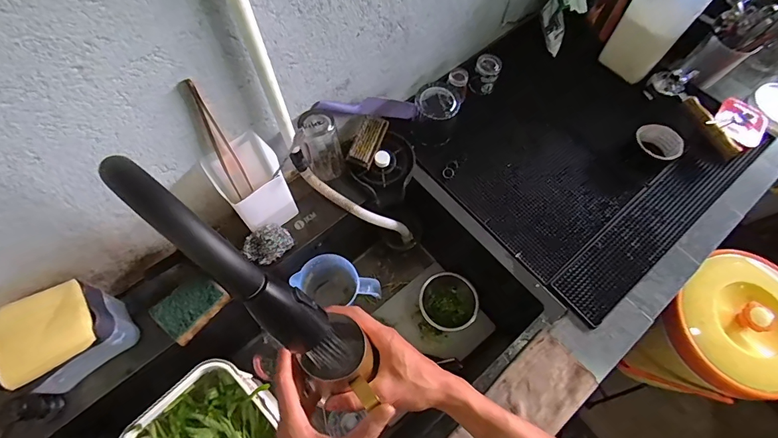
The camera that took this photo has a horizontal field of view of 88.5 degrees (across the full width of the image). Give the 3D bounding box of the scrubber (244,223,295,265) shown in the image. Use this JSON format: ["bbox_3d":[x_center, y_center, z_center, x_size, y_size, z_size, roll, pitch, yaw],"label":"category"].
[{"bbox_3d":[-0.200,0.041,0.664,0.078,0.042,0.050,-32,70,-16],"label":"scrubber"}]

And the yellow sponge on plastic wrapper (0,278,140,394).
[{"bbox_3d":[-0.453,0.165,0.550,0.132,0.120,0.102,-33,71,-16],"label":"yellow sponge on plastic wrapper"}]

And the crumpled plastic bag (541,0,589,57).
[{"bbox_3d":[0.366,-0.436,0.842,0.078,0.168,0.068,3,30,-2],"label":"crumpled plastic bag"}]

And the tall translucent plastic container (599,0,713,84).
[{"bbox_3d":[0.528,-0.400,0.787,0.122,0.236,0.084,42,70,16],"label":"tall translucent plastic container"}]

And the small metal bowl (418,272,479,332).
[{"bbox_3d":[0.122,0.174,0.832,0.115,0.036,0.117,1,65,-2],"label":"small metal bowl"}]

